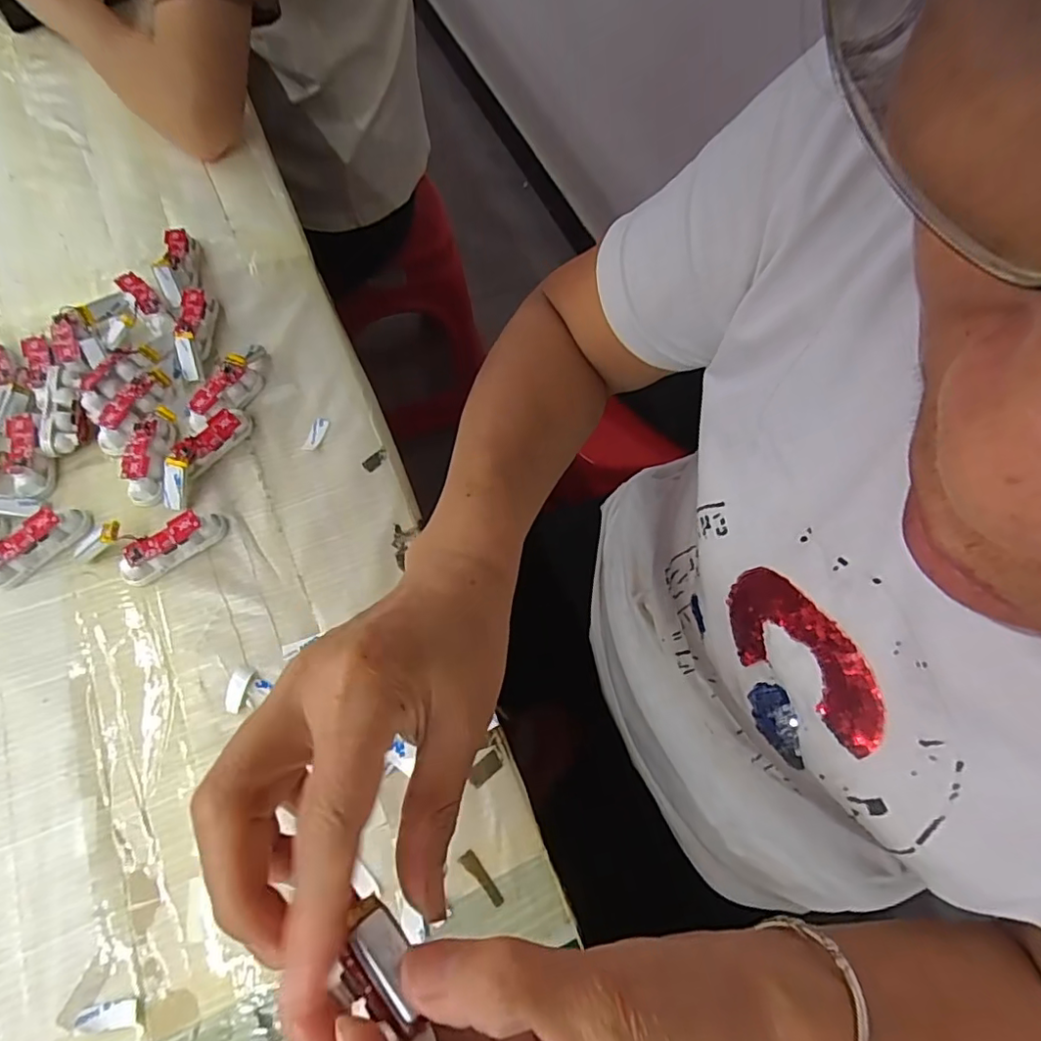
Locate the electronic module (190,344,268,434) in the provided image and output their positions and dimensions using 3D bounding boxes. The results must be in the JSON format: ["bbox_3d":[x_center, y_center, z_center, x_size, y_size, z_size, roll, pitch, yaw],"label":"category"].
[{"bbox_3d":[-0.202,-0.094,0.399,0.021,0.022,0.076,26,66,9],"label":"electronic module"}]

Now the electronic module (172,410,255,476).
[{"bbox_3d":[-0.202,-0.056,0.379,0.014,0.024,0.054,28,66,10],"label":"electronic module"}]

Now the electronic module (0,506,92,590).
[{"bbox_3d":[-0.294,0.014,0.343,0.022,0.021,0.060,33,67,12],"label":"electronic module"}]

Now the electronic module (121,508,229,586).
[{"bbox_3d":[-0.213,0.014,0.347,0.061,0.021,0.018,-37,71,-19],"label":"electronic module"}]

